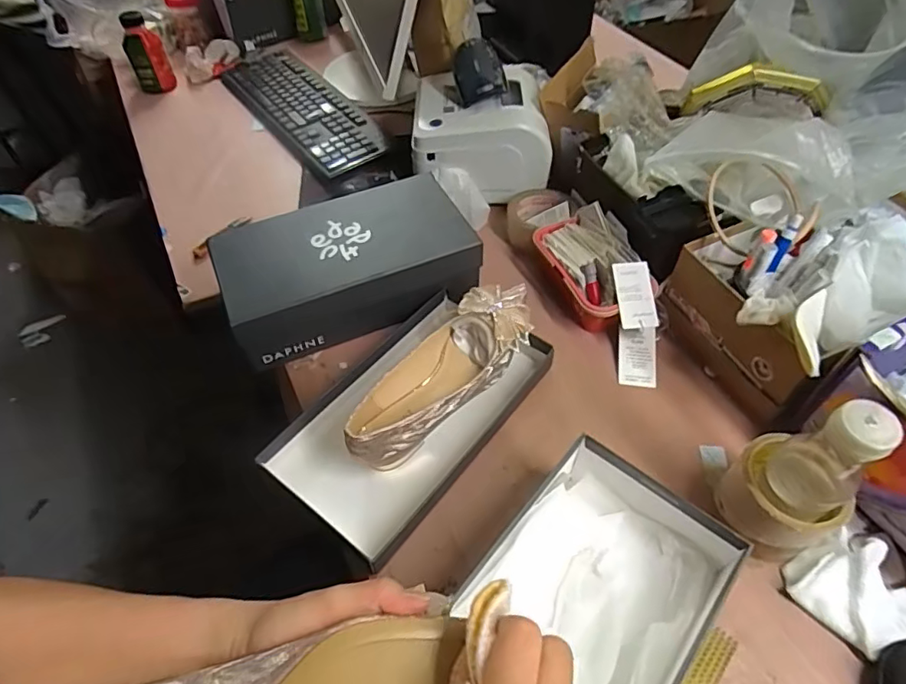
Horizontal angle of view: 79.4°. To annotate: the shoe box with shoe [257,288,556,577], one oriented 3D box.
[{"bbox_3d":[-0.043,0.051,0.589,0.187,0.079,0.315,31,60,23],"label":"shoe box with shoe"}]

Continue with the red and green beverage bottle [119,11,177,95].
[{"bbox_3d":[-0.560,-0.520,1.004,0.065,0.130,0.074,-25,56,-17],"label":"red and green beverage bottle"}]

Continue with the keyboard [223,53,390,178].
[{"bbox_3d":[-0.264,-0.416,0.970,0.137,0.028,0.397,-33,58,-21],"label":"keyboard"}]

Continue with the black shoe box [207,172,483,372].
[{"bbox_3d":[-0.130,-0.098,0.682,0.294,0.085,0.165,-20,54,-13],"label":"black shoe box"}]

